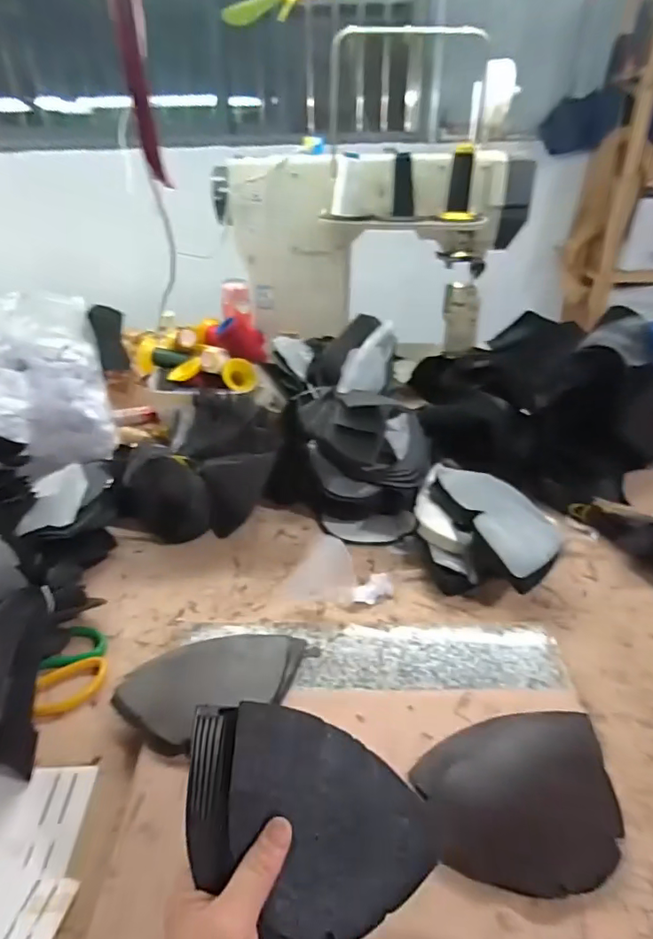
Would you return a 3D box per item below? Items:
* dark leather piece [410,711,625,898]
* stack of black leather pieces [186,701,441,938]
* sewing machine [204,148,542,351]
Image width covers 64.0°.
[{"bbox_3d":[0.154,0.251,0.412,0.152,0.031,0.128,-8,32,-11],"label":"dark leather piece"},{"bbox_3d":[-0.006,0.225,0.332,0.171,0.019,0.118,22,58,-22],"label":"stack of black leather pieces"},{"bbox_3d":[0.086,-0.445,1.069,0.578,0.339,0.235,10,33,17],"label":"sewing machine"}]

